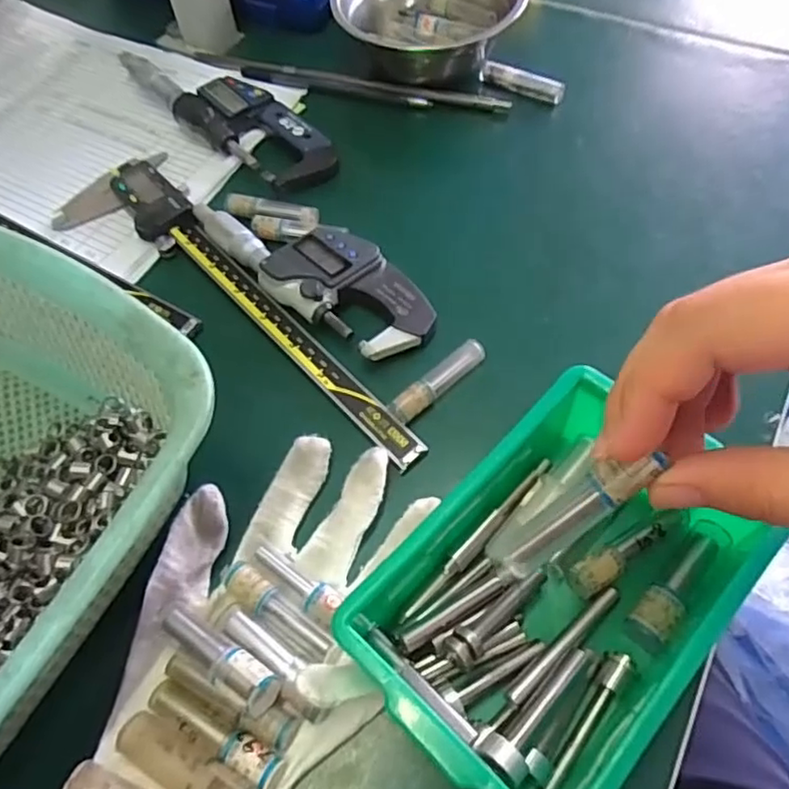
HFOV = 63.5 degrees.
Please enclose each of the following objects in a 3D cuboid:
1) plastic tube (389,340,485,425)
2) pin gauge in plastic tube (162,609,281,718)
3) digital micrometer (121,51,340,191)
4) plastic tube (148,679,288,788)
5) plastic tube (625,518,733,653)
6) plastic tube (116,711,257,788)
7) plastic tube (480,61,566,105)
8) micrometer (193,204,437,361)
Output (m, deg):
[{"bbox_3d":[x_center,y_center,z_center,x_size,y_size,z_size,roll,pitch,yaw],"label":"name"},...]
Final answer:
[{"bbox_3d":[0.022,-0.007,0.318,0.057,0.009,0.012,-40,65,-20],"label":"plastic tube"},{"bbox_3d":[-0.068,0.101,0.247,0.055,0.018,0.015,33,65,21],"label":"pin gauge in plastic tube"},{"bbox_3d":[-0.117,-0.192,0.431,0.175,0.022,0.053,33,65,21],"label":"digital micrometer"},{"bbox_3d":[-0.068,0.128,0.240,0.059,0.010,0.013,25,63,17],"label":"plastic tube"},{"bbox_3d":[0.113,0.074,0.254,0.015,0.015,0.062,37,67,22],"label":"plastic tube"},{"bbox_3d":[-0.076,0.135,0.232,0.057,0.017,0.021,21,61,15],"label":"plastic tube"},{"bbox_3d":[0.088,-0.215,0.439,0.058,0.012,0.014,23,62,16],"label":"plastic tube"},{"bbox_3d":[-0.046,-0.074,0.352,0.156,0.021,0.054,37,67,22],"label":"micrometer"}]

